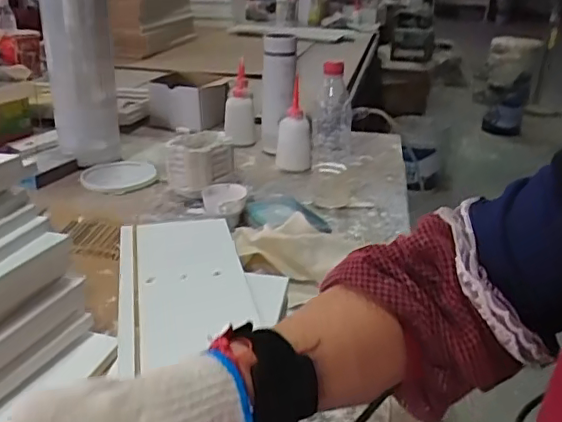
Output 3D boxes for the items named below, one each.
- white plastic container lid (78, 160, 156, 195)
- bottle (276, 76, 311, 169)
[{"bbox_3d":[-0.282,-0.061,0.983,0.120,0.017,0.128,2,24,-1],"label":"white plastic container lid"},{"bbox_3d":[0.025,-0.147,1.036,0.064,0.143,0.042,4,24,2],"label":"bottle"}]

